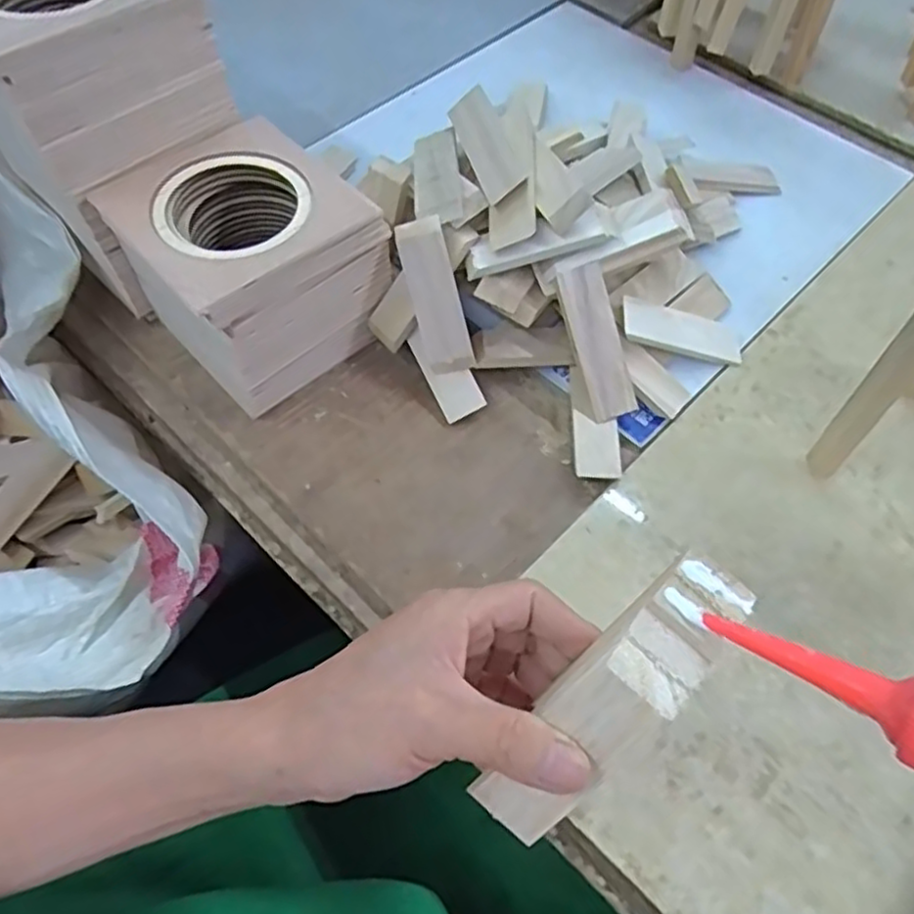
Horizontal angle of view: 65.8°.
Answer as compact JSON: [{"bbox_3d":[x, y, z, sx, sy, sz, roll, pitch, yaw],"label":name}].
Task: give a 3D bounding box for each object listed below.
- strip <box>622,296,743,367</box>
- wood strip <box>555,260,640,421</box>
[{"bbox_3d":[0.155,-0.089,0.491,0.095,0.010,0.036,10,56,-20],"label":"strip"},{"bbox_3d":[0.092,-0.074,0.462,0.029,0.005,0.099,-18,97,1],"label":"wood strip"}]

